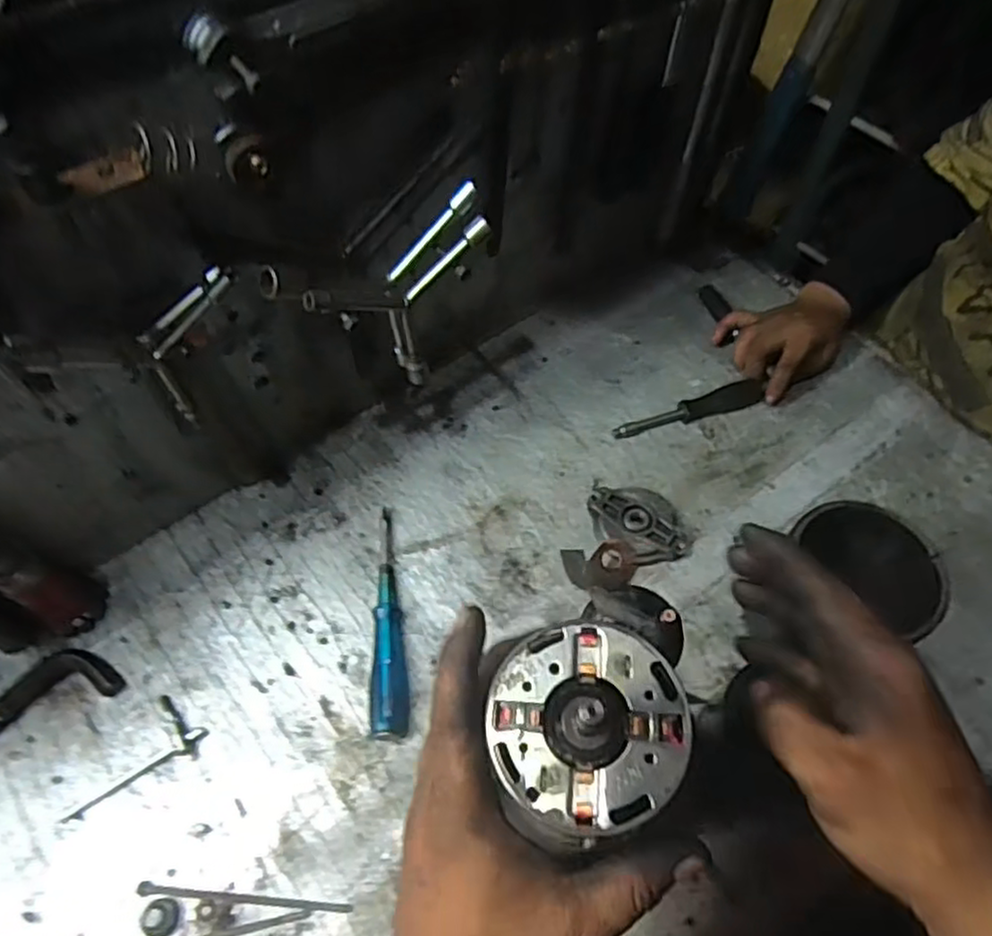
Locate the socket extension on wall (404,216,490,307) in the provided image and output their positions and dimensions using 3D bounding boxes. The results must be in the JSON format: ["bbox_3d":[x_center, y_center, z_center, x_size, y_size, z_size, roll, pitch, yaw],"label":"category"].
[{"bbox_3d":[-0.035,-0.141,0.482,0.077,0.012,0.011,-40,63,16],"label":"socket extension on wall"}]

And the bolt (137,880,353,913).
[{"bbox_3d":[-0.174,0.298,0.490,0.149,0.007,0.008,4,60,2],"label":"bolt"}]

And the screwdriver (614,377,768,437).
[{"bbox_3d":[0.188,-0.055,0.691,0.150,0.020,0.023,-16,61,-10],"label":"screwdriver"}]

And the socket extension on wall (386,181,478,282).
[{"bbox_3d":[-0.044,-0.162,0.489,0.085,0.013,0.009,-44,65,12],"label":"socket extension on wall"}]

